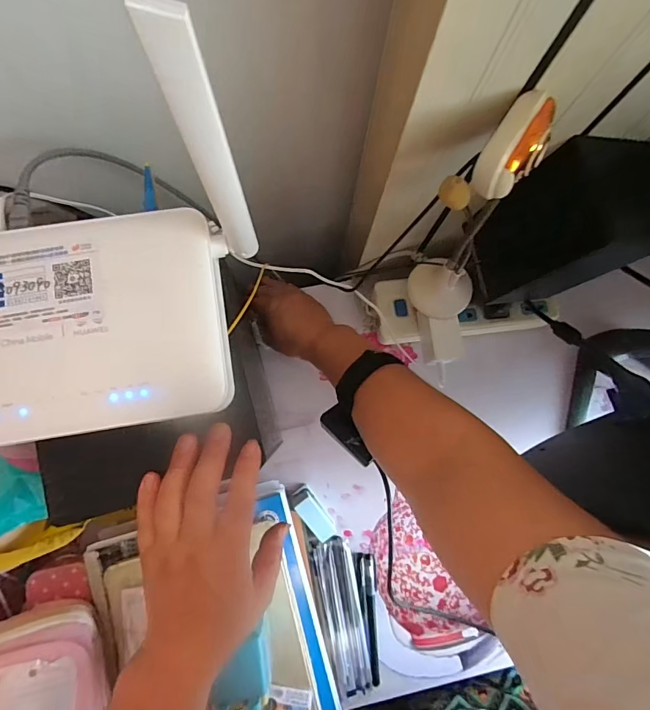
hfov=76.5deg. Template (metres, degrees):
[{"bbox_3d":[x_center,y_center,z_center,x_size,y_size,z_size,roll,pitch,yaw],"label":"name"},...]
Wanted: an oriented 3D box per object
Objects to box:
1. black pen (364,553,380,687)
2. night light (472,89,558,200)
[{"bbox_3d":[0.056,0.311,0.486,0.012,0.009,0.140,-2,81,-3],"label":"black pen"},{"bbox_3d":[0.121,-0.133,0.259,0.033,0.021,0.067,34,81,3],"label":"night light"}]

